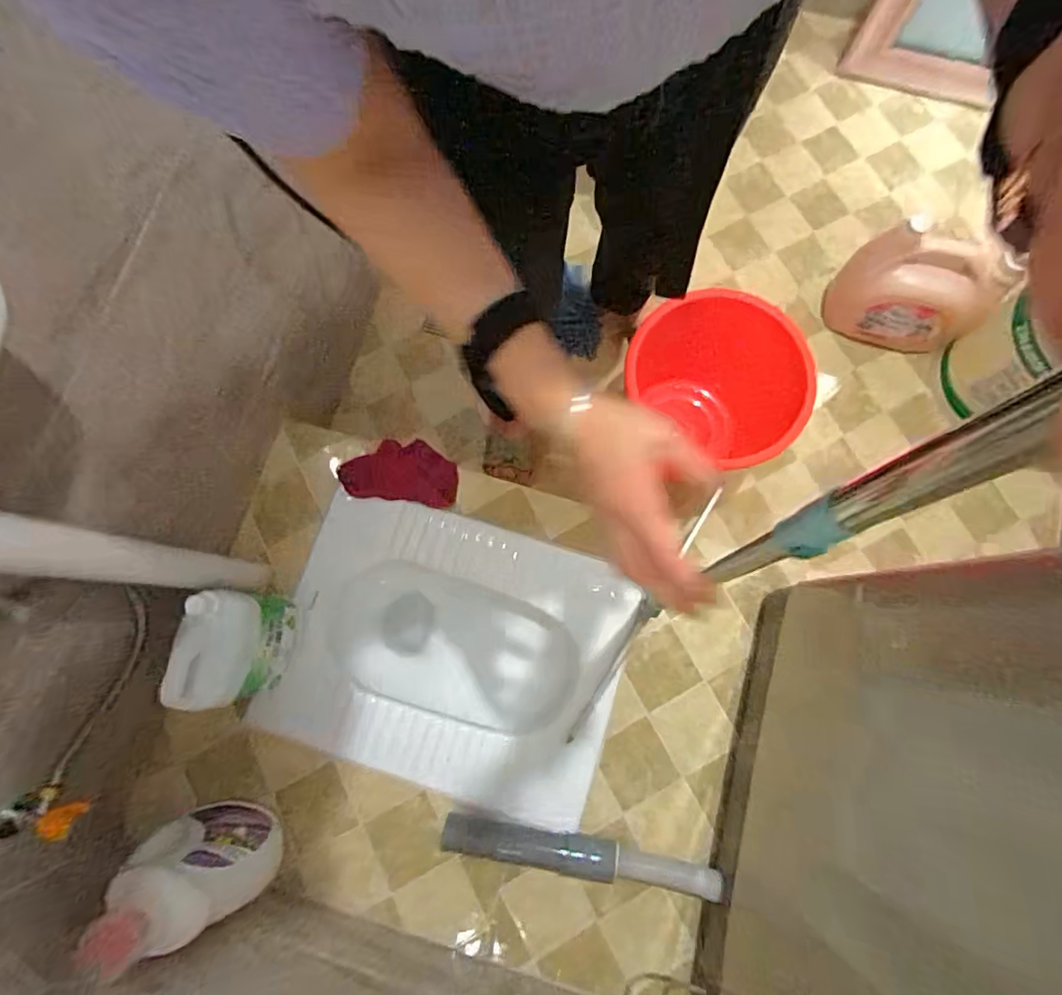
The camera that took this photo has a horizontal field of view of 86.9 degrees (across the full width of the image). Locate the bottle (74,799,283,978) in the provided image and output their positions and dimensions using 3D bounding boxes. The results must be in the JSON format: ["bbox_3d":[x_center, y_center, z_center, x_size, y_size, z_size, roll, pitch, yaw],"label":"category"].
[{"bbox_3d":[-0.428,0.464,0.694,0.148,0.243,0.101,2,78,0],"label":"bottle"}]

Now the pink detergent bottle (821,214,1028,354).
[{"bbox_3d":[0.724,-0.396,1.058,0.229,0.249,0.140,16,79,3],"label":"pink detergent bottle"}]

